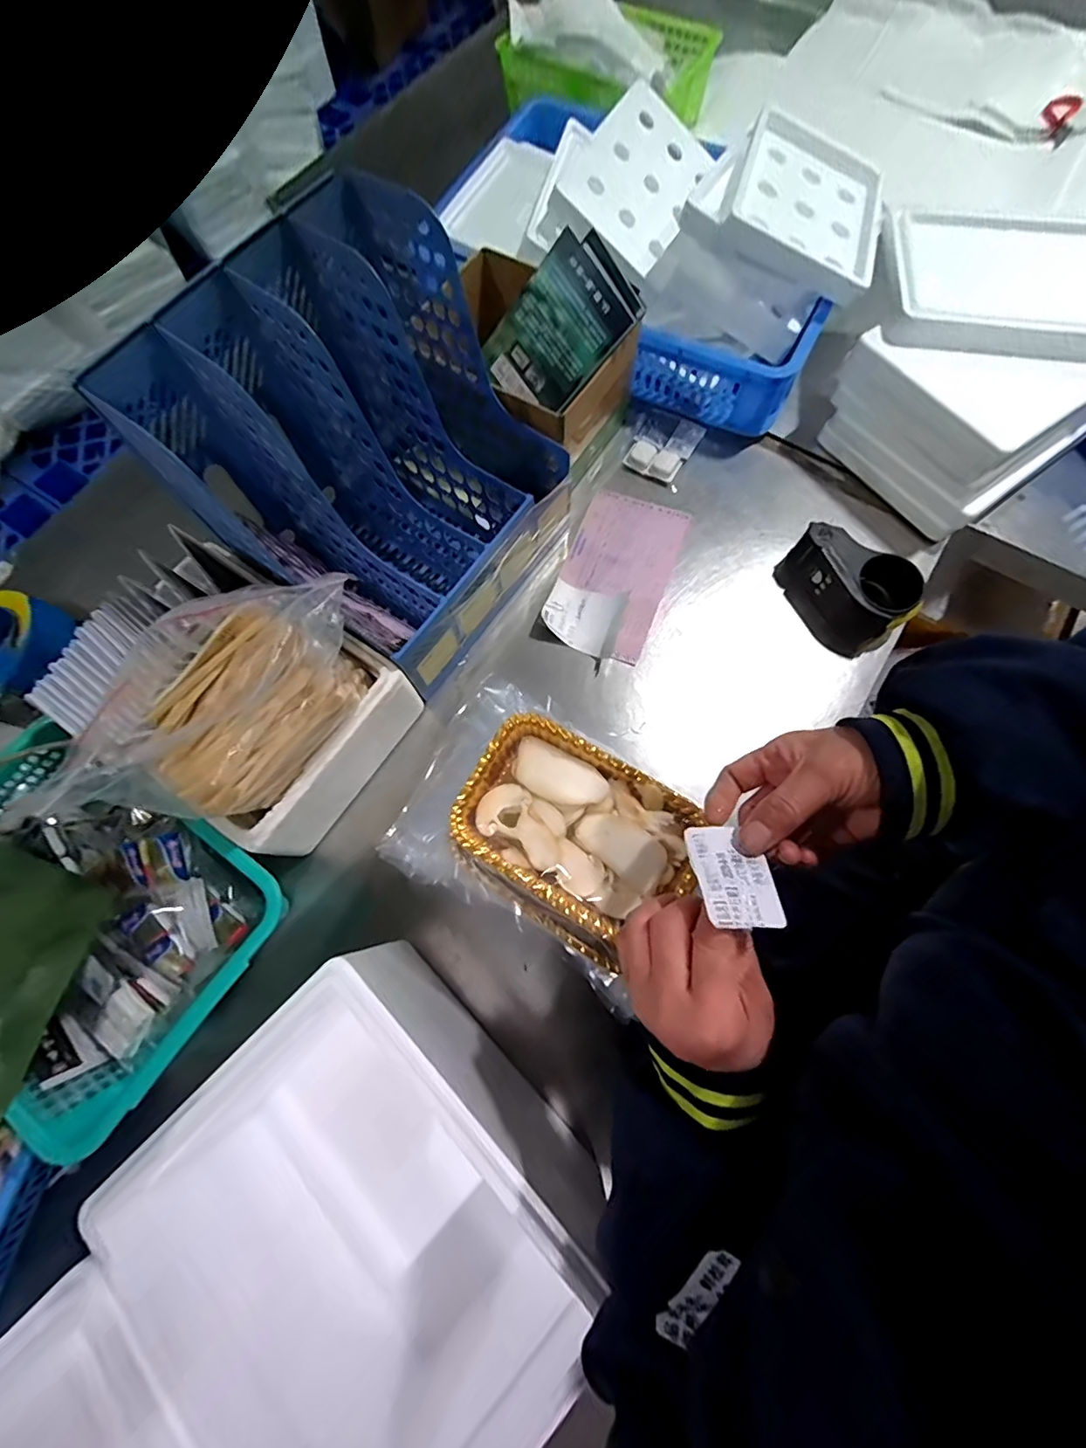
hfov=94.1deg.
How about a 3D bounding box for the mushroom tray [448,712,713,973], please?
[{"bbox_3d":[0.020,0.087,0.403,0.178,0.030,0.137,32,76,10],"label":"mushroom tray"}]

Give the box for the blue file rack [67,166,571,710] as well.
[{"bbox_3d":[-0.161,-0.274,0.560,0.275,0.319,0.317,34,76,11],"label":"blue file rack"}]

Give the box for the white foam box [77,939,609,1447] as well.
[{"bbox_3d":[-0.127,0.379,0.409,0.239,0.171,0.309,-43,77,-11],"label":"white foam box"}]

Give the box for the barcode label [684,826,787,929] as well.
[{"bbox_3d":[0.101,0.080,0.270,0.039,0.004,0.058,0,41,-3],"label":"barcode label"}]

